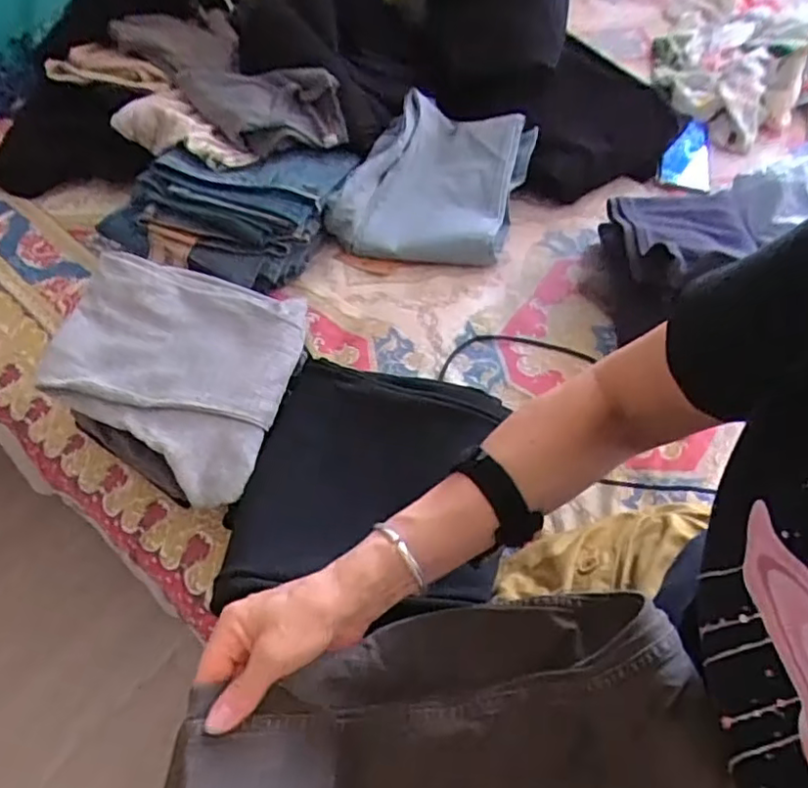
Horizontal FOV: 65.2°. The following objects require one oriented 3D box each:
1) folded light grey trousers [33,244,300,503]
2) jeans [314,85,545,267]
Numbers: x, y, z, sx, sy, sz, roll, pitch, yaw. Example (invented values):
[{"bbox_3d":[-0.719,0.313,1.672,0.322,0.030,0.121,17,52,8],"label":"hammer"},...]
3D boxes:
[{"bbox_3d":[-0.233,-0.031,0.641,0.230,0.072,0.219,14,58,15],"label":"folded light grey trousers"},{"bbox_3d":[0.048,-0.311,0.882,0.224,0.095,0.267,14,58,14],"label":"jeans"}]

